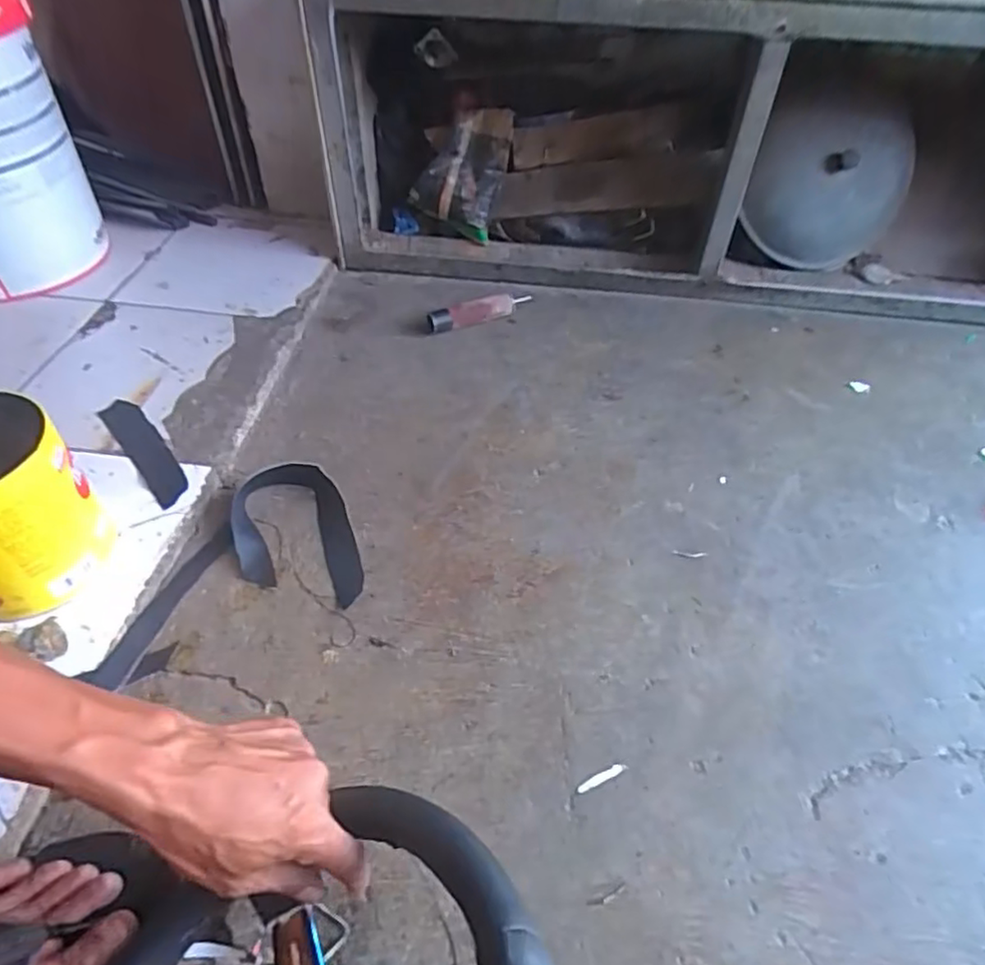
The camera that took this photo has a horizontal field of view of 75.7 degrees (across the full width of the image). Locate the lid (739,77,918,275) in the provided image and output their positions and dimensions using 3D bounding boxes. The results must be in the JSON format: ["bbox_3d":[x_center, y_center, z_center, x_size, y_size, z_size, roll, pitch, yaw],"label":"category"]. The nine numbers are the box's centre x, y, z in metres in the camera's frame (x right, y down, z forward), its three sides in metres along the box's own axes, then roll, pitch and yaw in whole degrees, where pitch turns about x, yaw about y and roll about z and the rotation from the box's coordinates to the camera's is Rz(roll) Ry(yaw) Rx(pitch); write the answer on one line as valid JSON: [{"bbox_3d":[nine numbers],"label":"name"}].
[{"bbox_3d":[0.514,-0.464,0.962,0.293,0.252,0.043,-10,28,-17],"label":"lid"}]

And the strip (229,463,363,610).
[{"bbox_3d":[-0.210,0.056,0.666,0.118,0.025,0.193,-16,50,-15],"label":"strip"}]

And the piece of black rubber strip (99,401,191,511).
[{"bbox_3d":[-0.410,-0.039,0.751,0.043,0.010,0.198,-34,57,-27],"label":"piece of black rubber strip"}]

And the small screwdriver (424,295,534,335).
[{"bbox_3d":[-0.018,-0.260,0.972,0.165,0.035,0.031,-19,51,-18],"label":"small screwdriver"}]

